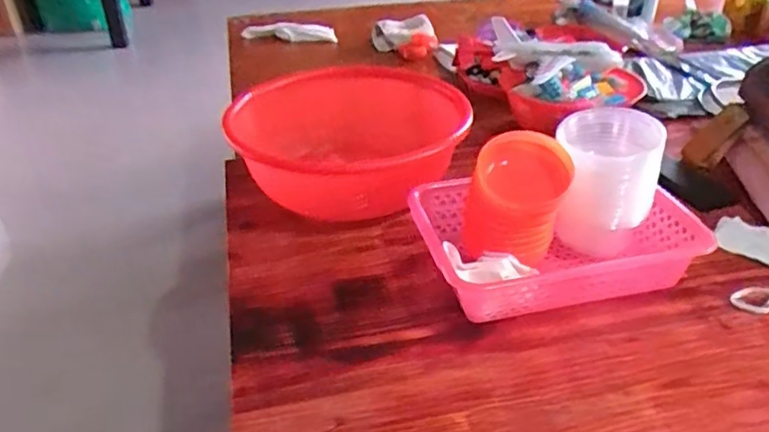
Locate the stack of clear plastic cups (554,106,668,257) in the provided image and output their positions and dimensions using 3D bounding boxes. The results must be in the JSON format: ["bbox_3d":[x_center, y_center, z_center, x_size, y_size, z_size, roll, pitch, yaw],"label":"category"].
[{"bbox_3d":[0.265,-0.030,0.730,0.117,0.168,0.093,6,34,11],"label":"stack of clear plastic cups"}]

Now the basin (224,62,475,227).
[{"bbox_3d":[-0.045,-0.111,0.926,0.350,0.133,0.350,-2,33,1],"label":"basin"}]

